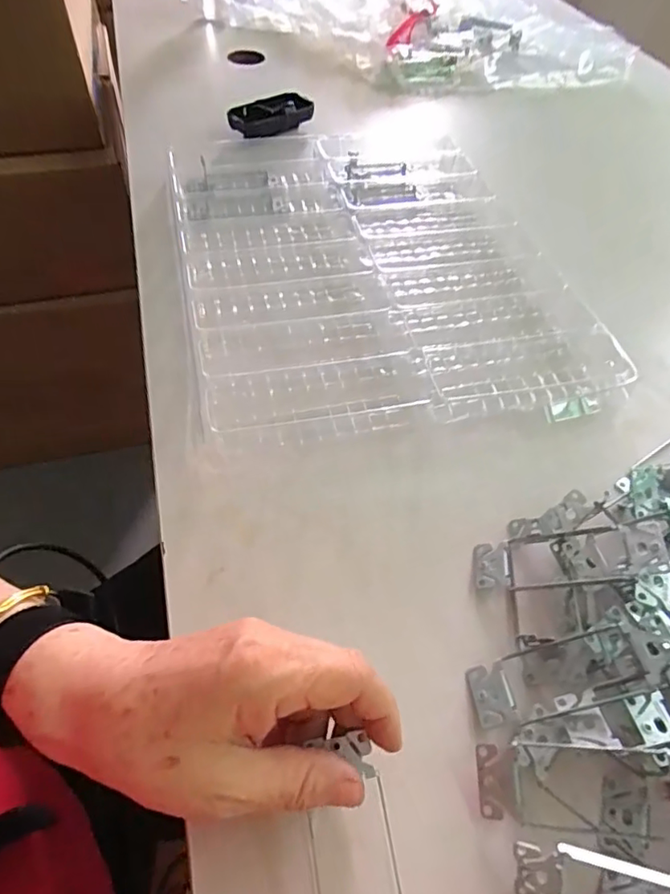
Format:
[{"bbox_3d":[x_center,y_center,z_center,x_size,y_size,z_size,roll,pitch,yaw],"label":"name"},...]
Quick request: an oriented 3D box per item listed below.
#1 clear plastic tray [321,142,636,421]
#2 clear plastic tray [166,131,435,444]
[{"bbox_3d":[0.116,-0.193,0.531,0.179,0.025,0.420,-12,55,-12],"label":"clear plastic tray"},{"bbox_3d":[-0.054,-0.181,0.517,0.177,0.034,0.428,-10,54,-11],"label":"clear plastic tray"}]

